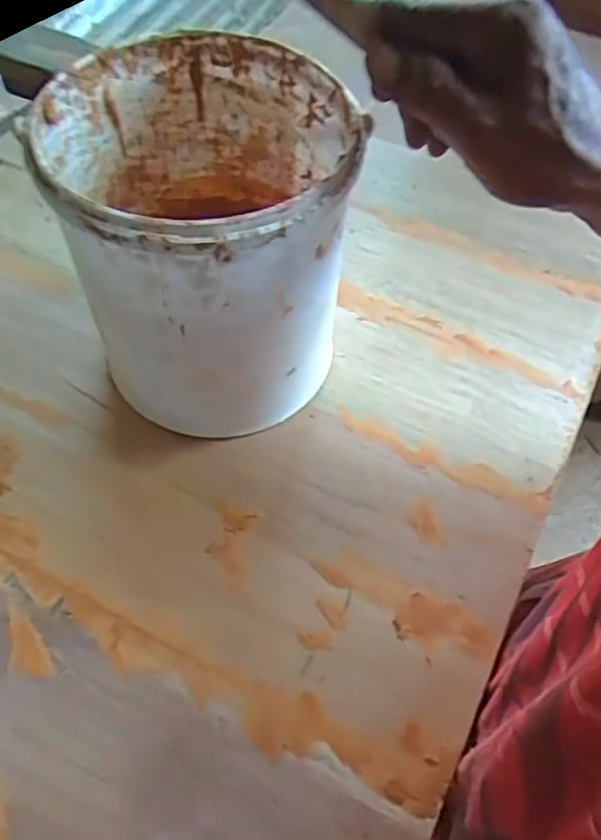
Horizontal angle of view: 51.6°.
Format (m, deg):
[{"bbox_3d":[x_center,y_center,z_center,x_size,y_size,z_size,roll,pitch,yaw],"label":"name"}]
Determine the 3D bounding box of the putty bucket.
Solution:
[{"bbox_3d":[-0.058,-0.111,0.416,0.168,0.199,0.176,1,59,-2],"label":"putty bucket"}]

